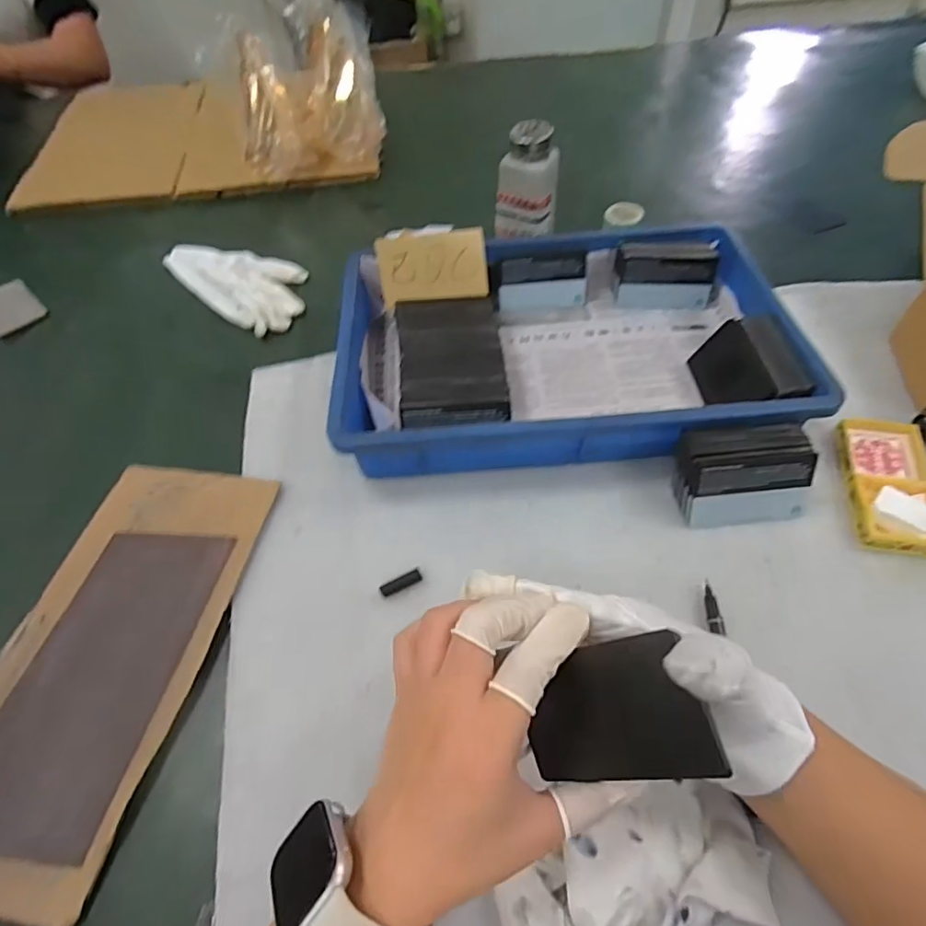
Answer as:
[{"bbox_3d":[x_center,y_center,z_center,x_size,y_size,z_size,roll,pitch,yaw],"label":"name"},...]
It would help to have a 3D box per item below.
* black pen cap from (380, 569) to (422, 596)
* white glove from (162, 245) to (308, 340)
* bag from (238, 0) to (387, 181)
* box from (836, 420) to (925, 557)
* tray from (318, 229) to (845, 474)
[{"bbox_3d":[-0.042,0.083,0.379,0.030,0.006,0.007,-24,56,-15],"label":"black pen cap"},{"bbox_3d":[-0.242,-0.205,0.600,0.185,0.028,0.099,31,60,22],"label":"white glove"},{"bbox_3d":[-0.194,-0.497,0.730,0.165,0.138,0.181,-2,53,1],"label":"bag"},{"bbox_3d":[0.317,0.011,0.407,0.058,0.018,0.115,8,54,8],"label":"box"},{"bbox_3d":[0.081,-0.102,0.475,0.362,0.059,0.231,-3,53,0],"label":"tray"}]

